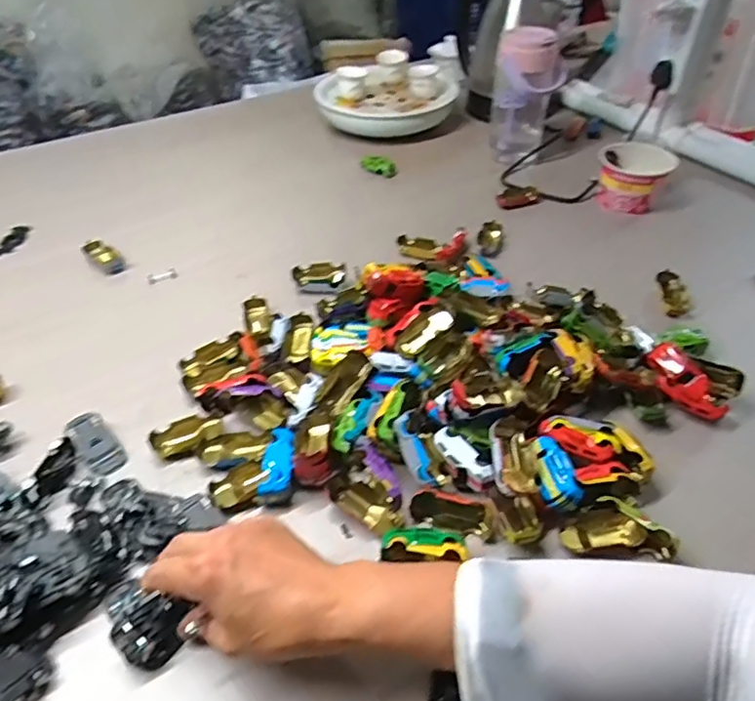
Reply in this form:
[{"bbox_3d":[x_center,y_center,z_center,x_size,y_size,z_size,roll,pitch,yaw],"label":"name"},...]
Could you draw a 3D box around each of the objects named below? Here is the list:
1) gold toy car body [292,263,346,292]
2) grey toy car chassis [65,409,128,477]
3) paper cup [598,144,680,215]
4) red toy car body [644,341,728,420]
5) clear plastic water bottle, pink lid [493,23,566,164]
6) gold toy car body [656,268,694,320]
[{"bbox_3d":[-0.071,-0.089,0.689,0.064,0.022,0.033,7,45,8],"label":"gold toy car body"},{"bbox_3d":[-0.253,0.081,0.519,0.031,0.009,0.072,-34,53,-29],"label":"grey toy car chassis"},{"bbox_3d":[0.352,-0.239,0.802,0.097,0.083,0.085,24,50,24],"label":"paper cup"},{"bbox_3d":[0.290,0.027,0.538,0.043,0.029,0.083,-21,63,-19],"label":"red toy car body"},{"bbox_3d":[0.222,-0.380,0.872,0.097,0.178,0.082,13,46,14],"label":"clear plastic water bottle, pink lid"},{"bbox_3d":[0.337,-0.065,0.653,0.028,0.026,0.058,1,45,2],"label":"gold toy car body"}]

